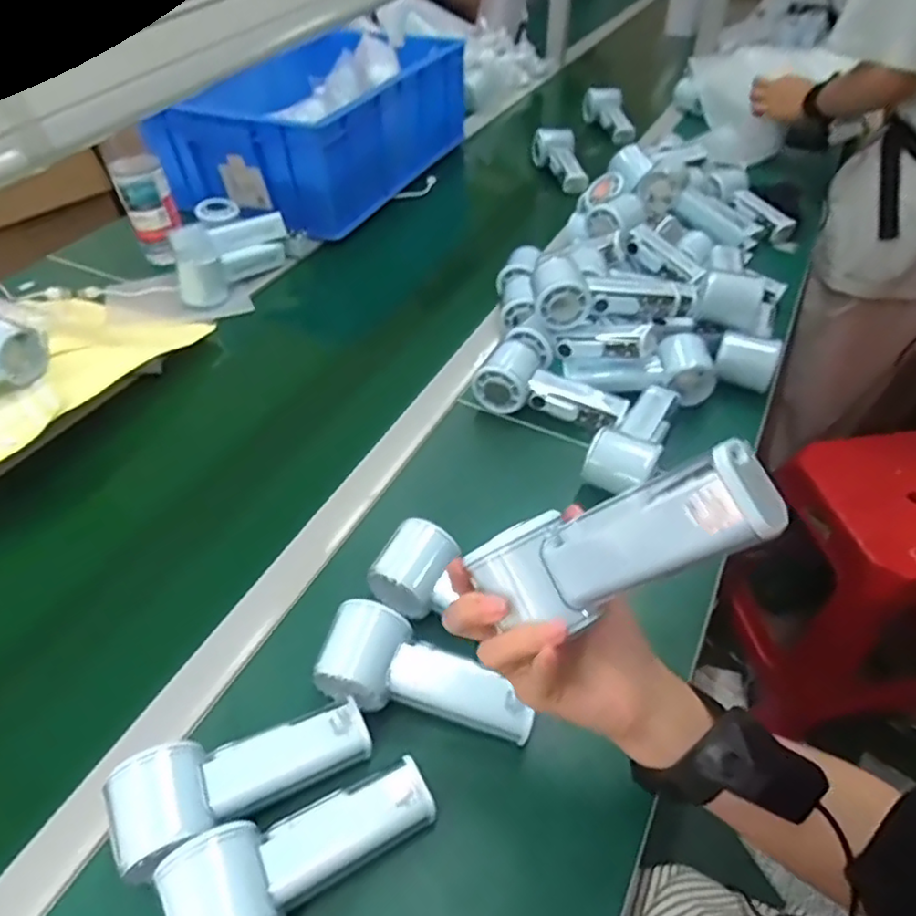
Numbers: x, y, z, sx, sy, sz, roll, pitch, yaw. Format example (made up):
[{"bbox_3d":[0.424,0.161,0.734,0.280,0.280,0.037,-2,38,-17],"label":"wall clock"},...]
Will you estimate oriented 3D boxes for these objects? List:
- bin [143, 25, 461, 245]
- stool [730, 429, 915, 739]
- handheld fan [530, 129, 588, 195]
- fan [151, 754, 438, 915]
[{"bbox_3d":[-0.228,-0.556,1.034,0.328,0.146,0.492,15,49,15],"label":"bin"},{"bbox_3d":[0.672,0.227,1.068,0.297,0.488,0.300,-9,47,-7],"label":"stool"},{"bbox_3d":[0.171,-0.511,1.062,0.049,0.066,0.182,-9,47,-7],"label":"handheld fan"},{"bbox_3d":[-0.087,0.231,0.363,0.150,0.049,0.061,-15,47,-29],"label":"fan"}]

